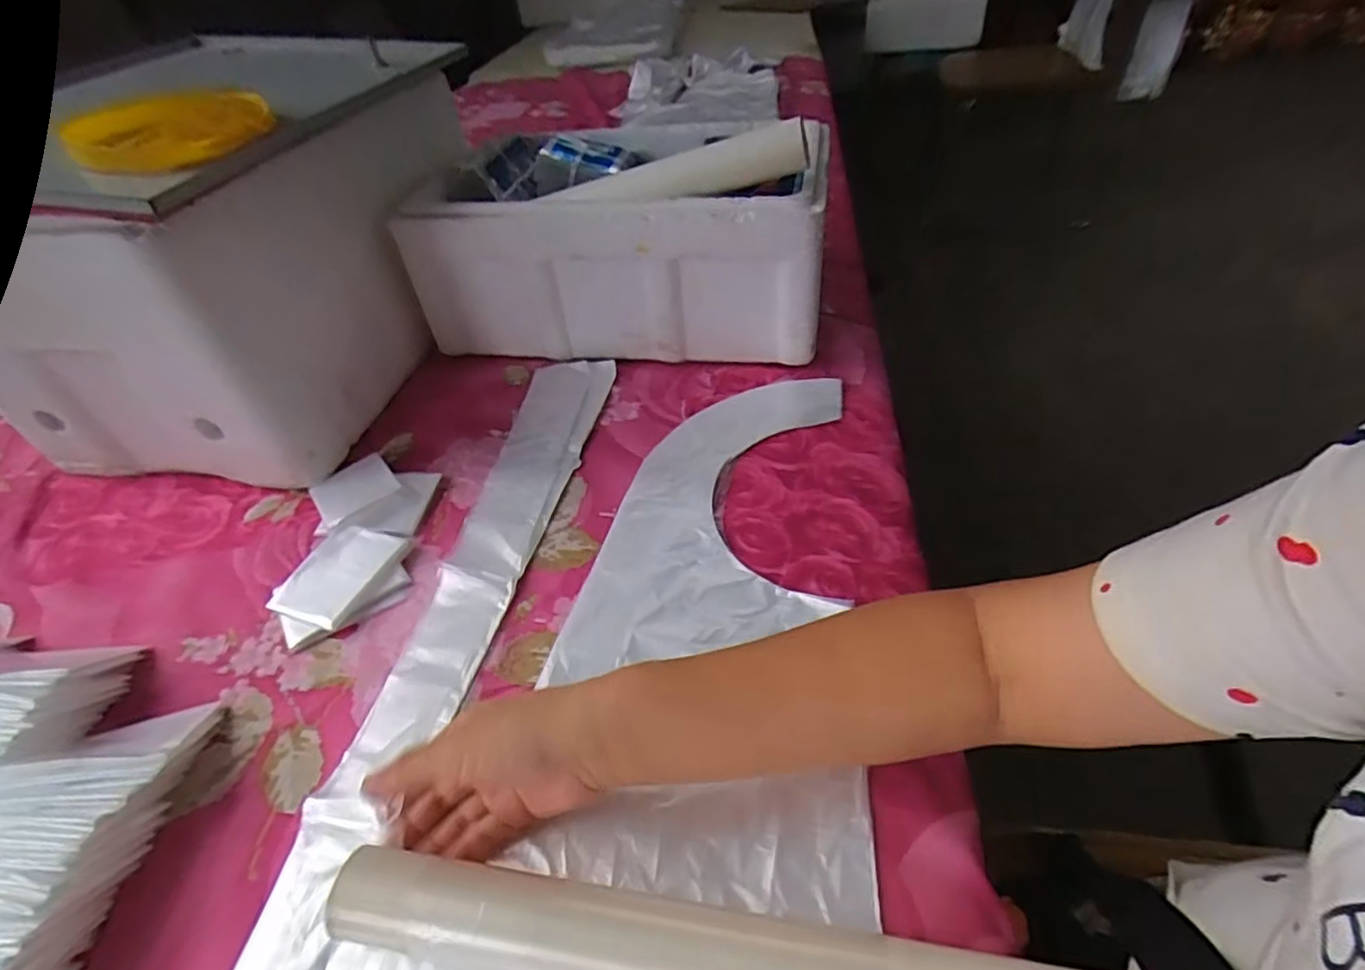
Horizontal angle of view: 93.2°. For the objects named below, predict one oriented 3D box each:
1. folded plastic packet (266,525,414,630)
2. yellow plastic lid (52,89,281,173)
[{"bbox_3d":[-0.252,0.065,0.479,0.064,0.014,0.085,13,47,18],"label":"folded plastic packet"},{"bbox_3d":[-0.355,-0.250,0.450,0.124,0.028,0.101,-29,49,-22],"label":"yellow plastic lid"}]

